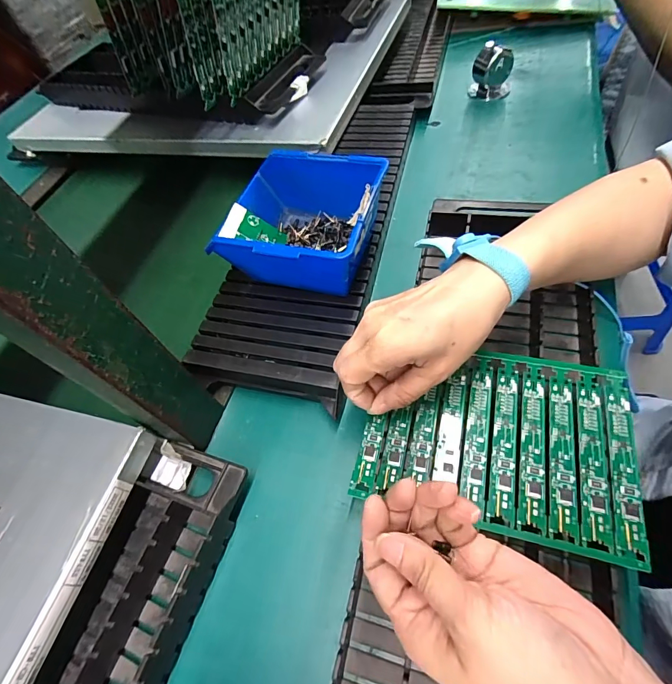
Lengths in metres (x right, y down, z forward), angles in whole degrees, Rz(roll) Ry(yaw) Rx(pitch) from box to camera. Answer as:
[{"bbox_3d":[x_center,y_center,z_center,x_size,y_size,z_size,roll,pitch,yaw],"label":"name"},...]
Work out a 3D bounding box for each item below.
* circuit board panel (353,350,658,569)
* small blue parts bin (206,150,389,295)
[{"bbox_3d":[0.102,0.059,0.254,0.161,0.004,0.117,9,60,15],"label":"circuit board panel"},{"bbox_3d":[-0.036,-0.099,0.343,0.144,0.070,0.119,10,58,16],"label":"small blue parts bin"}]

